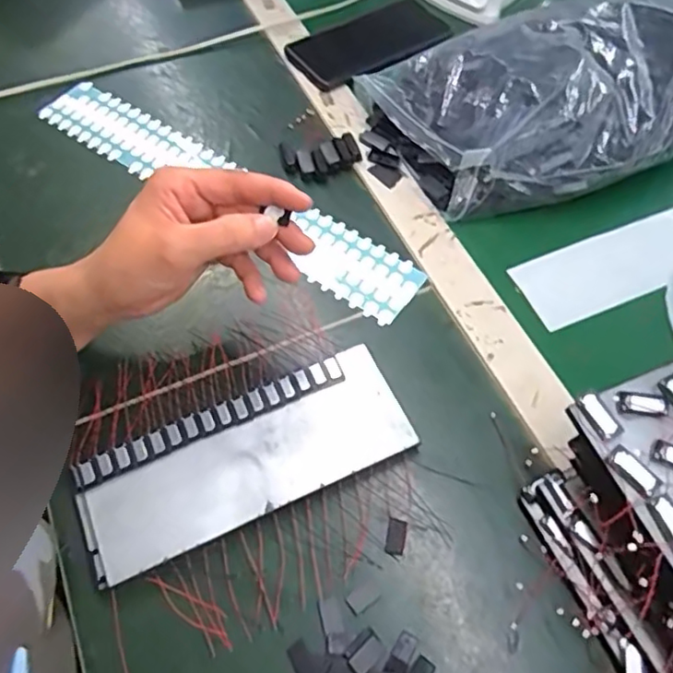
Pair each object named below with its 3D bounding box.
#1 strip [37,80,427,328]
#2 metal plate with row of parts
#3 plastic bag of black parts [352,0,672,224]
[{"bbox_3d":[-0.101,-0.126,0.526,0.385,0.009,0.061,32,64,17],"label":"strip"},{"bbox_3d":[-0.057,0.078,0.392,0.204,0.021,0.080,-22,61,-13],"label":"metal plate with row of parts"},{"bbox_3d":[0.204,-0.216,0.527,0.352,0.078,0.182,-13,60,-7],"label":"plastic bag of black parts"}]

